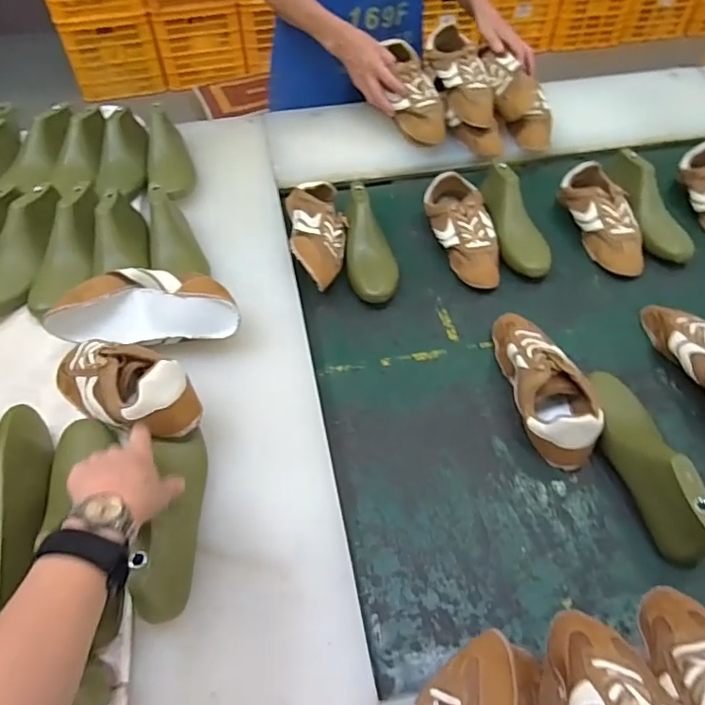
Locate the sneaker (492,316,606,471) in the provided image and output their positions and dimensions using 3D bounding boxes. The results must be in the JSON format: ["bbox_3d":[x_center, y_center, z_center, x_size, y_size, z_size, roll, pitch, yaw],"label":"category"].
[{"bbox_3d":[0.256,0.032,0.746,0.096,0.076,0.236,-8,53,-4],"label":"sneaker"}]

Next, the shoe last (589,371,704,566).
[{"bbox_3d":[0.354,0.121,0.668,0.084,0.089,0.247,-1,53,1],"label":"shoe last"}]

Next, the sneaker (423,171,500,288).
[{"bbox_3d":[0.192,-0.209,0.945,0.101,0.067,0.228,-10,53,-5],"label":"sneaker"}]

